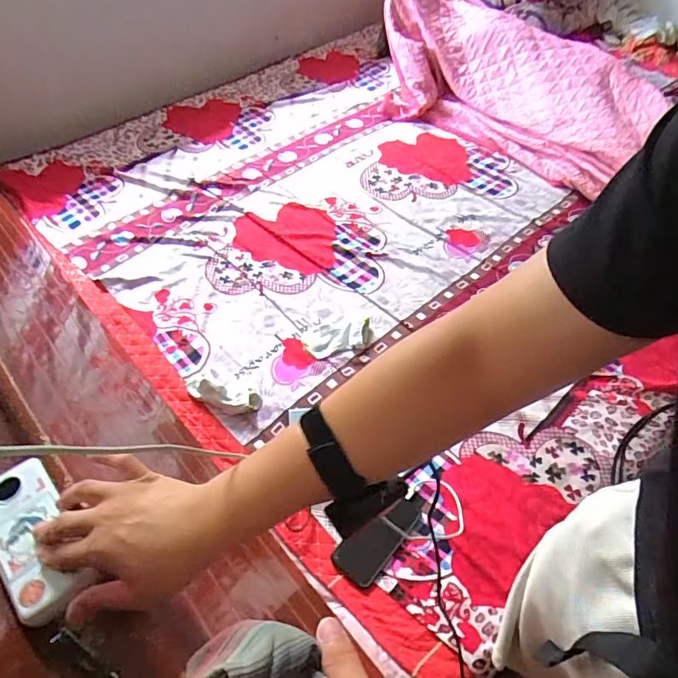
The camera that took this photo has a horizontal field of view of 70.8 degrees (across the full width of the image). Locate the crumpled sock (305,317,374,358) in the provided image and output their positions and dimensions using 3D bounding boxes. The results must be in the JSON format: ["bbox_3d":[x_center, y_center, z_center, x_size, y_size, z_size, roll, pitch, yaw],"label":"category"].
[{"bbox_3d":[0.004,-0.004,1.051,0.149,0.030,0.062,-14,54,-12],"label":"crumpled sock"}]

